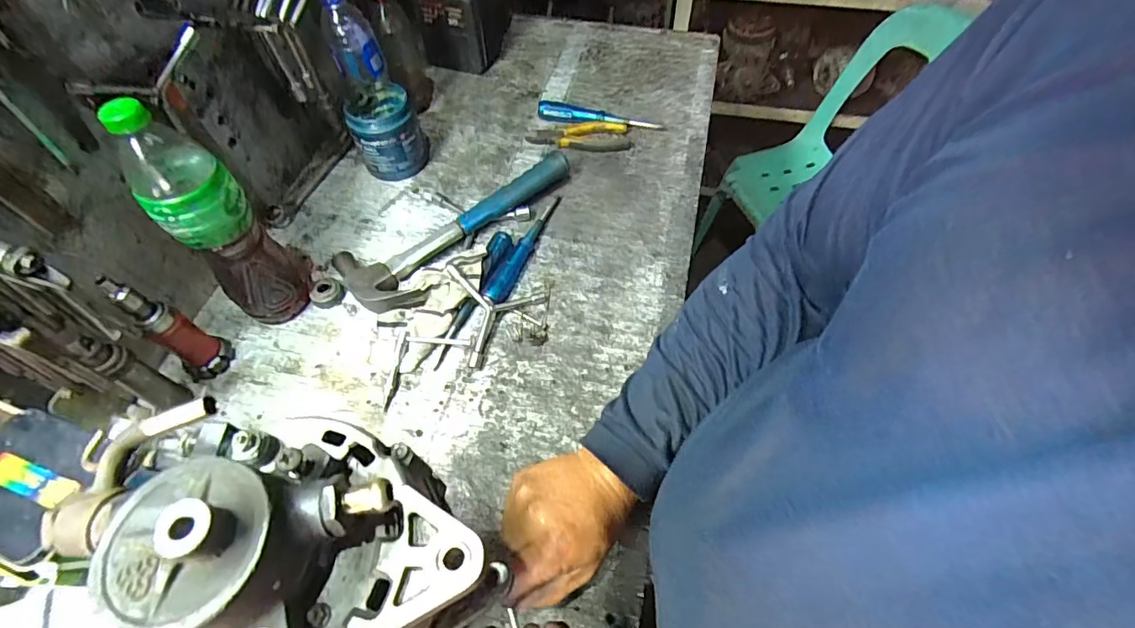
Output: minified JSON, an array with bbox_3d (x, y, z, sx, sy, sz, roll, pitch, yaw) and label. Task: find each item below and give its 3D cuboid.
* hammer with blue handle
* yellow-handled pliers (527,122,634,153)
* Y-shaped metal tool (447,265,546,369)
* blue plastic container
[{"bbox_3d":[-0.142,-0.123,0.663,0.127,0.042,0.323,40,67,22],"label":"hammer with blue handle"},{"bbox_3d":[0.018,-0.270,0.772,0.153,0.016,0.051,-1,59,1],"label":"yellow-handled pliers"},{"bbox_3d":[-0.078,-0.008,0.591,0.112,0.036,0.124,-14,59,-7],"label":"Y-shaped metal tool"},{"bbox_3d":[-0.255,-0.258,0.719,0.096,0.095,0.095,-23,61,-12],"label":"blue plastic container"}]

